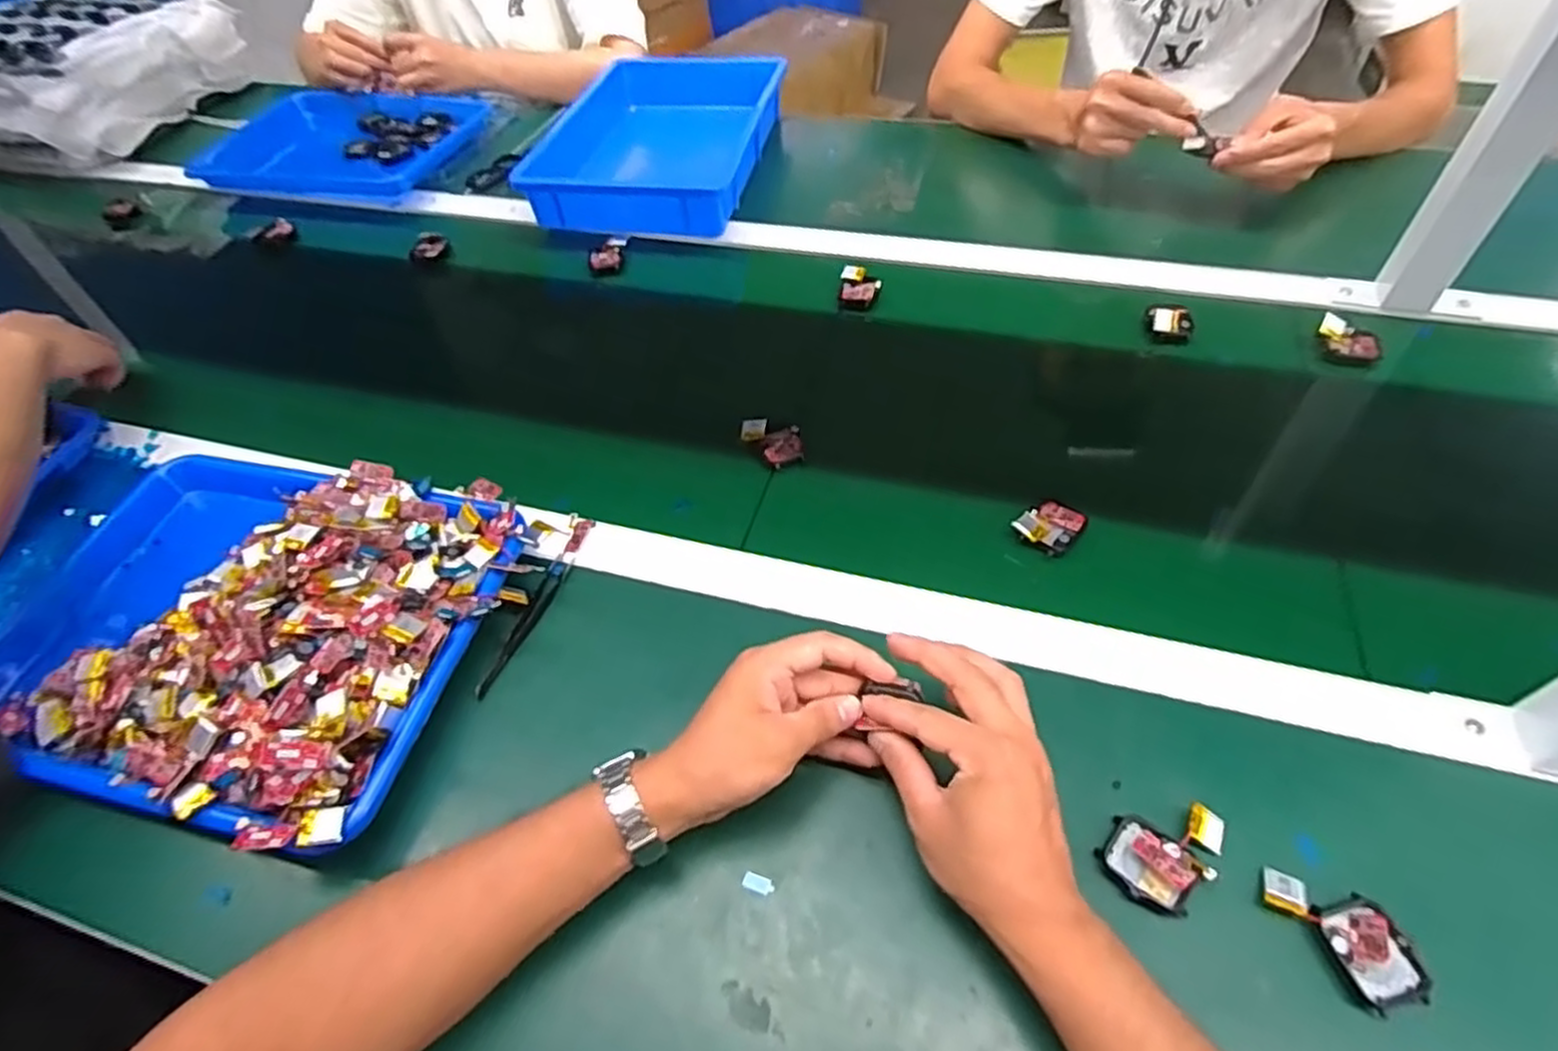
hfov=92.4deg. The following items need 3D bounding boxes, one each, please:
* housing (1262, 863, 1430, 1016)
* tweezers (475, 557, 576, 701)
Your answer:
[{"bbox_3d":[0.282,0.201,0.372,0.040,0.015,0.072,-28,54,-16],"label":"housing"},{"bbox_3d":[-0.178,0.069,0.527,0.014,0.009,0.116,13,54,15],"label":"tweezers"}]

